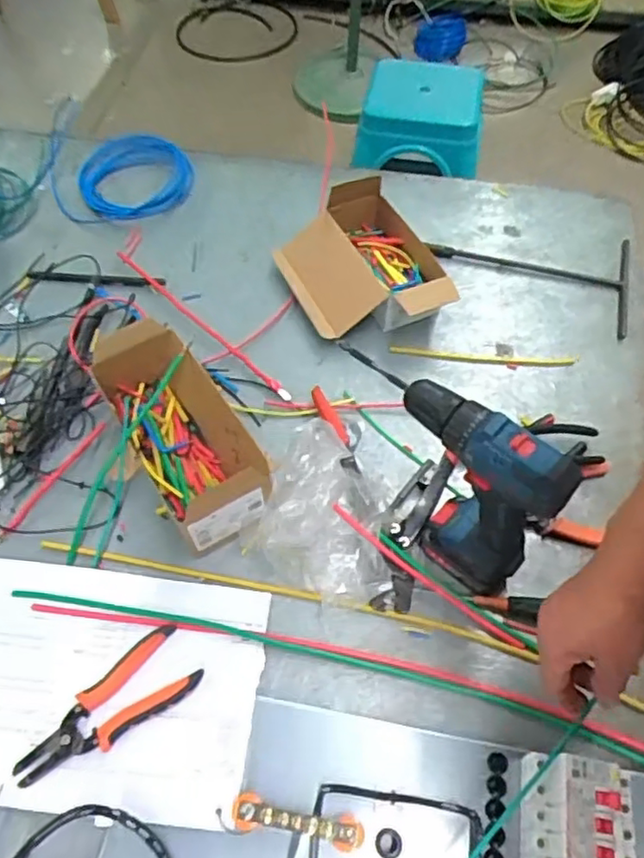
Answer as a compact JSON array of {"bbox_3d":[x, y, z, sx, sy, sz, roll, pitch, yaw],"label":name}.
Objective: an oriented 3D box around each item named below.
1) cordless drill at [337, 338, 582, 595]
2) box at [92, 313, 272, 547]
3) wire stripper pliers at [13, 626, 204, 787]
[{"bbox_3d":[0.113,0.032,0.620,0.065,0.215,0.223,-37,66,-23],"label":"cordless drill"},{"bbox_3d":[-0.160,0.008,0.700,0.115,0.098,0.240,-30,63,-20],"label":"box"},{"bbox_3d":[-0.194,0.251,0.583,0.167,0.015,0.068,-33,65,-21],"label":"wire stripper pliers"}]

